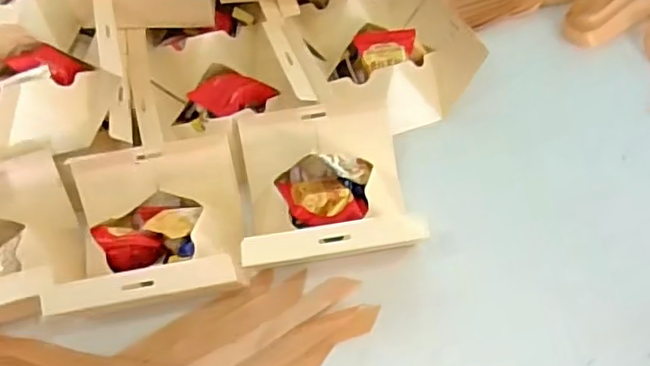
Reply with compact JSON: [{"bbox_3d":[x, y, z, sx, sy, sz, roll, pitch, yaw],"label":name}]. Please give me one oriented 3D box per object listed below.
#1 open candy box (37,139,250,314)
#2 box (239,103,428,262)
[{"bbox_3d":[-0.129,0.040,0.487,0.135,0.063,0.146,-12,48,-4],"label":"open candy box"},{"bbox_3d":[0.001,0.007,0.500,0.128,0.066,0.164,-10,48,-3],"label":"box"}]

